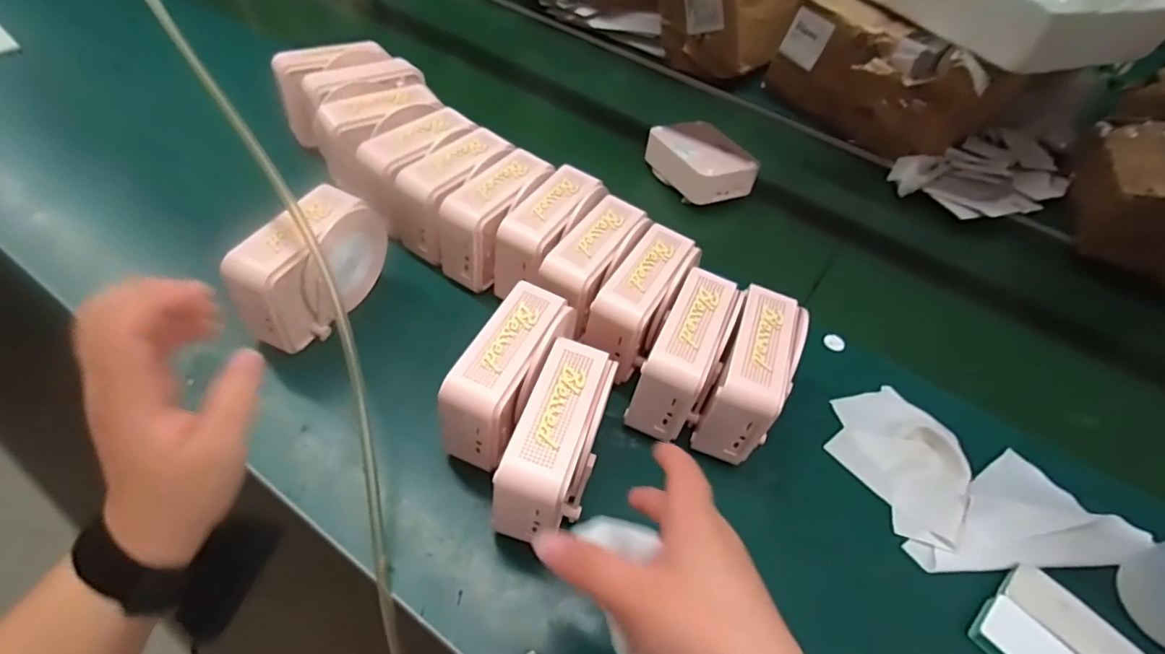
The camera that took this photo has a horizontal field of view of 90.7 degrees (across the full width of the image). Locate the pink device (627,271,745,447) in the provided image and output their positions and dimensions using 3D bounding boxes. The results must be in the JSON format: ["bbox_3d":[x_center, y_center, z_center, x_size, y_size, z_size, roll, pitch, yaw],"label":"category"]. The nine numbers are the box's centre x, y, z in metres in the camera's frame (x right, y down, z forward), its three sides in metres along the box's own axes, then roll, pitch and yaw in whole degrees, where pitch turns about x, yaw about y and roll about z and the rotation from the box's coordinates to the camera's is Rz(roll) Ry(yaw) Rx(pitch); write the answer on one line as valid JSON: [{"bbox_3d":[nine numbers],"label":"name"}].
[{"bbox_3d":[0.090,0.022,0.480,0.054,0.077,0.125,23,50,14],"label":"pink device"}]

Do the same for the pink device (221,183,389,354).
[{"bbox_3d":[-0.237,-0.050,0.502,0.051,0.090,0.132,23,50,13],"label":"pink device"}]

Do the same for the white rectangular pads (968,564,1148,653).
[{"bbox_3d":[0.338,0.228,0.408,0.086,0.014,0.093,-30,59,-30],"label":"white rectangular pads"}]

